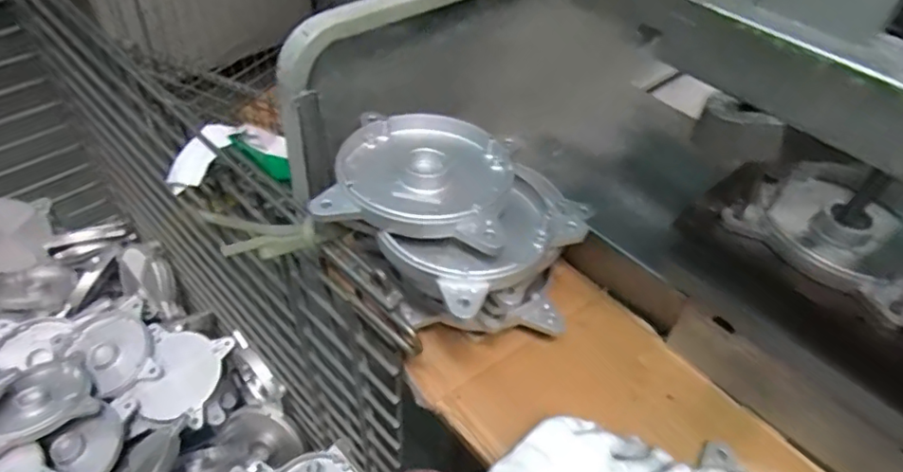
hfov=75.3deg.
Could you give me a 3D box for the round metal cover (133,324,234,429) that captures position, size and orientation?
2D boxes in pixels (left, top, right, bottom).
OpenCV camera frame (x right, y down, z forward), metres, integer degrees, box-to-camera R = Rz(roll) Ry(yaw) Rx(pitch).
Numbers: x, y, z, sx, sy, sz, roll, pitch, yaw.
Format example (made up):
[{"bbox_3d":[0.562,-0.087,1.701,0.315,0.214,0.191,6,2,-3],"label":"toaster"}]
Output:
[{"bbox_3d":[-0.424,0.215,0.903,0.122,0.025,0.140,12,63,-4],"label":"round metal cover"}]

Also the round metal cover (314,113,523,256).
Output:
[{"bbox_3d":[-0.023,-0.053,0.480,0.140,0.021,0.138,10,46,5],"label":"round metal cover"}]

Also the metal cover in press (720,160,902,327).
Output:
[{"bbox_3d":[0.328,-0.013,0.482,0.149,0.024,0.134,-31,56,-29],"label":"metal cover in press"}]

